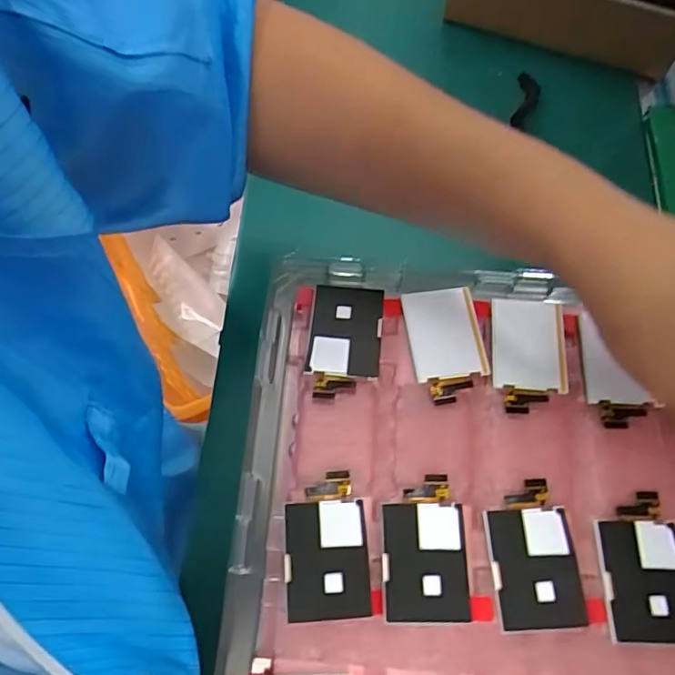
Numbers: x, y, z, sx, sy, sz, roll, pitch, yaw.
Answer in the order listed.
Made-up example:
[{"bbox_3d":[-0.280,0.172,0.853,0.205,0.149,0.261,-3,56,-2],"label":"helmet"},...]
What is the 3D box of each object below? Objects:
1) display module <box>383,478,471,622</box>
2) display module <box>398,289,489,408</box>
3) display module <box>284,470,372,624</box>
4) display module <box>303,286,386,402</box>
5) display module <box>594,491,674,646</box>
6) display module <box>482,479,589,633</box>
[{"bbox_3d":[0.036,0.088,0.233,0.034,0.007,0.056,0,68,0],"label":"display module"},{"bbox_3d":[0.052,0.002,0.266,0.032,0.008,0.056,-9,68,-3],"label":"display module"},{"bbox_3d":[-0.005,0.087,0.233,0.034,0.006,0.056,-4,68,-2],"label":"display module"},{"bbox_3d":[0.004,0.001,0.266,0.034,0.006,0.055,4,68,2],"label":"display module"},{"bbox_3d":[0.126,0.094,0.228,0.035,0.005,0.056,0,68,0],"label":"display module"},{"bbox_3d":[0.081,0.091,0.231,0.034,0.006,0.057,-3,68,-1],"label":"display module"}]

